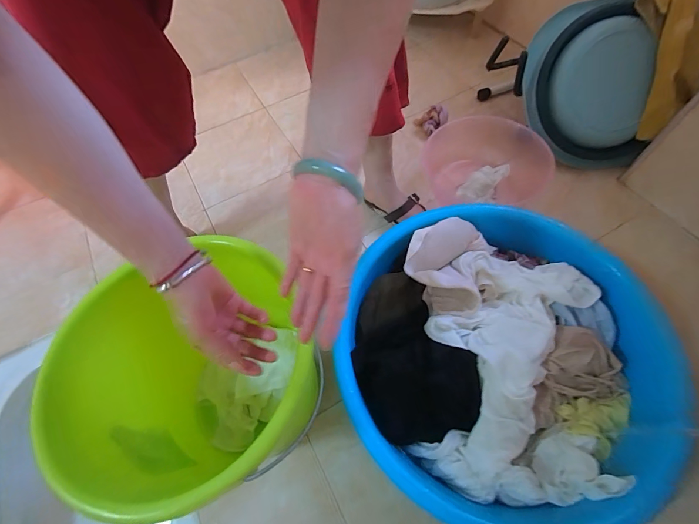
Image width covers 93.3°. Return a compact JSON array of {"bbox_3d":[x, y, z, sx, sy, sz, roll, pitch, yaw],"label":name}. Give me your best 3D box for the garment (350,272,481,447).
[{"bbox_3d":[0.084,0.141,0.513,0.157,0.083,0.251,-18,62,-9],"label":"garment"}]

